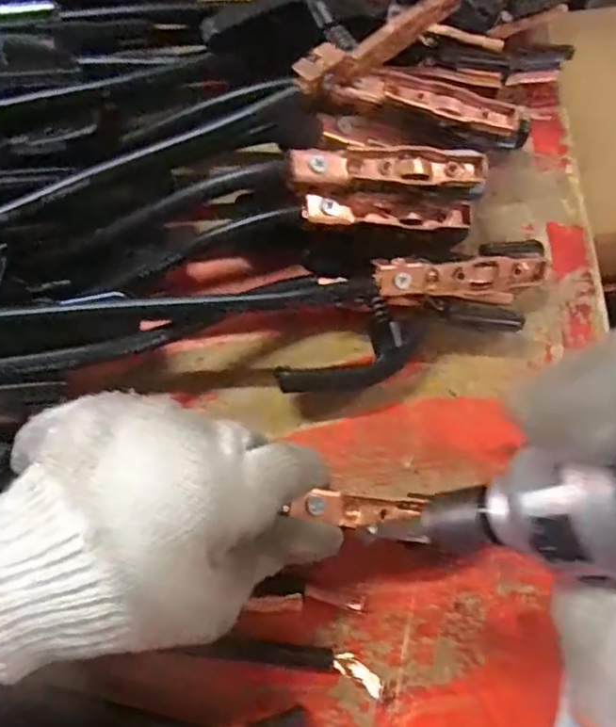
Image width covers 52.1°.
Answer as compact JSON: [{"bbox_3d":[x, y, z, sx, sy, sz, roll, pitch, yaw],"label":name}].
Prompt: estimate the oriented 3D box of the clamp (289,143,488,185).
[{"bbox_3d":[0.039,-0.090,0.284,0.097,0.012,0.017,-7,75,-22],"label":"clamp"}]

